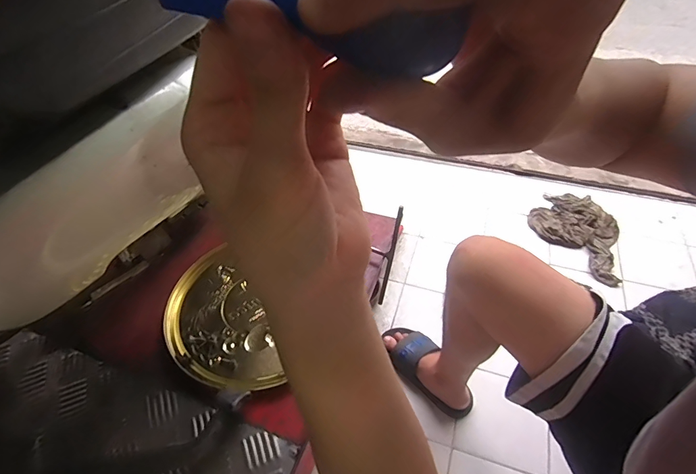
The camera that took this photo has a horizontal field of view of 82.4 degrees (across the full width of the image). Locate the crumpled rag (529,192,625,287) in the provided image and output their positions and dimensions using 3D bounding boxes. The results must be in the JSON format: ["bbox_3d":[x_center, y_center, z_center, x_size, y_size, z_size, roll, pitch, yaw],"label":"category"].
[{"bbox_3d":[0.723,-0.019,1.222,0.200,0.052,0.347,-24,51,-18],"label":"crumpled rag"}]

